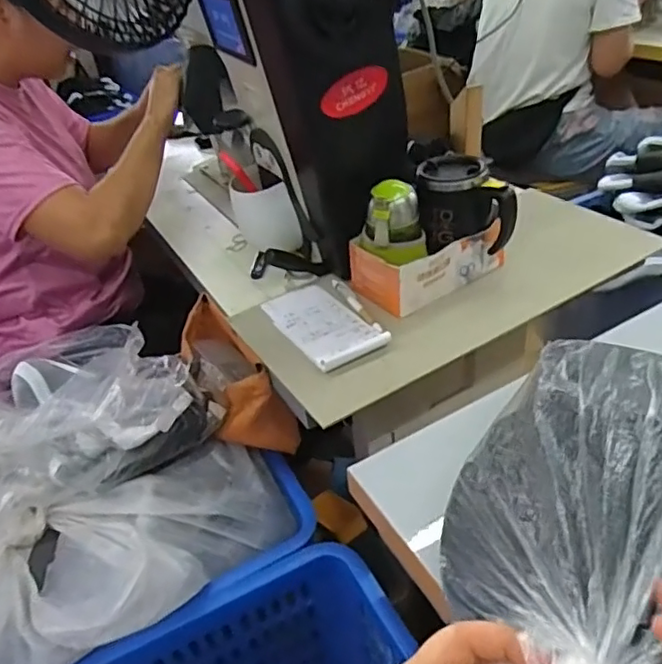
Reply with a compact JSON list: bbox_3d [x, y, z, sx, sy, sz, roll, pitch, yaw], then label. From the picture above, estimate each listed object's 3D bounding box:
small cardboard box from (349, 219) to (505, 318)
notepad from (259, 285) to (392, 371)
[{"bbox_3d":[0.129,-0.099,0.791,0.192,0.066,0.103,-25,40,-22],"label":"small cardboard box"},{"bbox_3d":[-0.015,-0.013,0.747,0.091,0.020,0.181,-24,39,-20],"label":"notepad"}]

